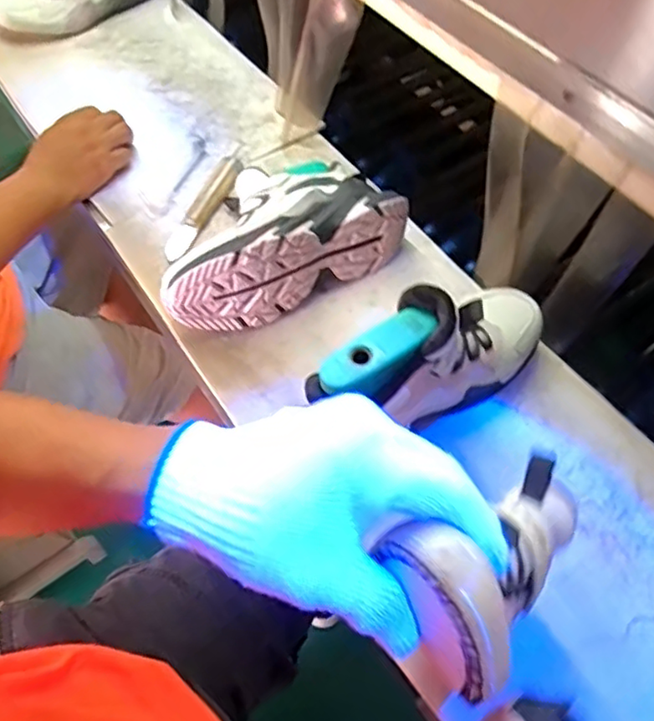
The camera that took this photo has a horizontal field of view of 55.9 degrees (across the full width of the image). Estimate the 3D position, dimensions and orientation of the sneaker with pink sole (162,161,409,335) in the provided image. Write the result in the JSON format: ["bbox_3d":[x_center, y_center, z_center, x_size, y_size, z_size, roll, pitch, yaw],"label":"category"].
[{"bbox_3d":[-0.062,-0.139,0.630,0.256,0.100,0.161,-29,63,-18],"label":"sneaker with pink sole"}]

